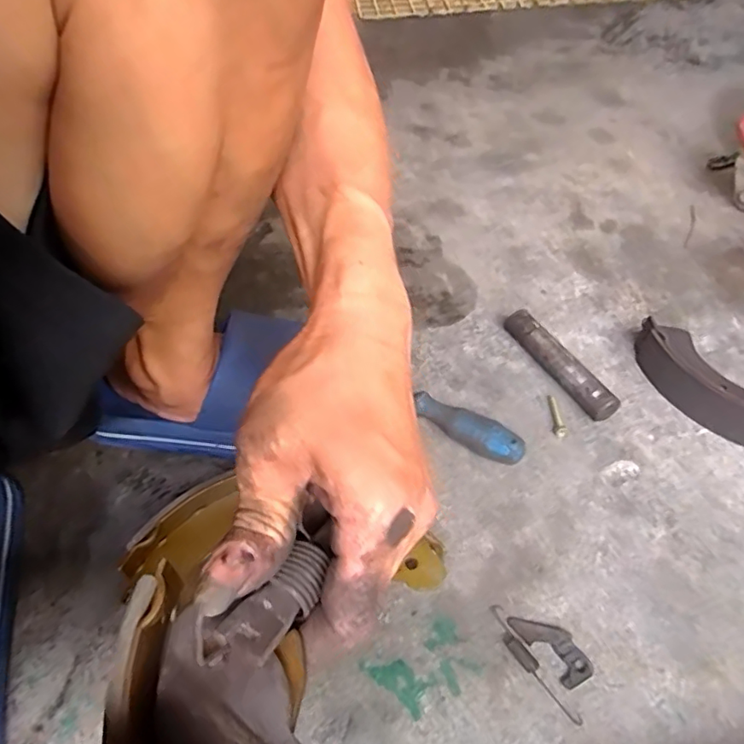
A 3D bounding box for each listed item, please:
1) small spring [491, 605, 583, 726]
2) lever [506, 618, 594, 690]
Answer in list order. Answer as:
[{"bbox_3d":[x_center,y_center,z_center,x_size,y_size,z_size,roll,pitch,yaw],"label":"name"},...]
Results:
[{"bbox_3d":[0.098,0.181,0.342,0.011,0.006,0.078,-24,54,-18],"label":"small spring"},{"bbox_3d":[0.116,0.175,0.354,0.025,0.007,0.053,-32,57,-23],"label":"lever"}]

